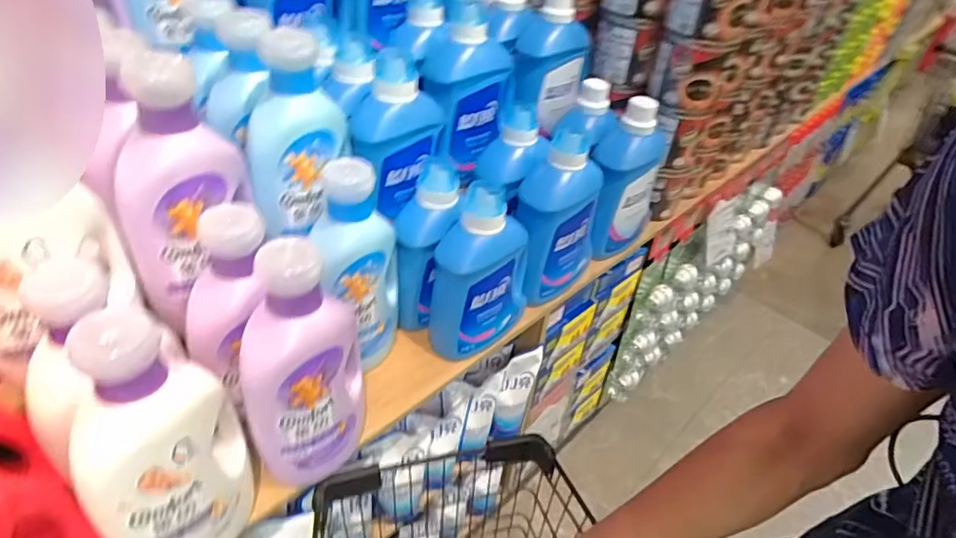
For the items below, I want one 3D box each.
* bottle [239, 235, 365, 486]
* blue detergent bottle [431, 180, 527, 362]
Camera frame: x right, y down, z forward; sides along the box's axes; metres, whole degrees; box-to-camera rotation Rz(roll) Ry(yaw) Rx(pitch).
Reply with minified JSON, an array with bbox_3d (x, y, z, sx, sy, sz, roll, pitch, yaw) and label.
[{"bbox_3d":[-0.194,0.110,0.620,0.142,0.319,0.087,-23,42,-32],"label":"bottle"},{"bbox_3d":[0.004,-0.005,0.832,0.094,0.259,0.147,31,45,28],"label":"blue detergent bottle"}]

